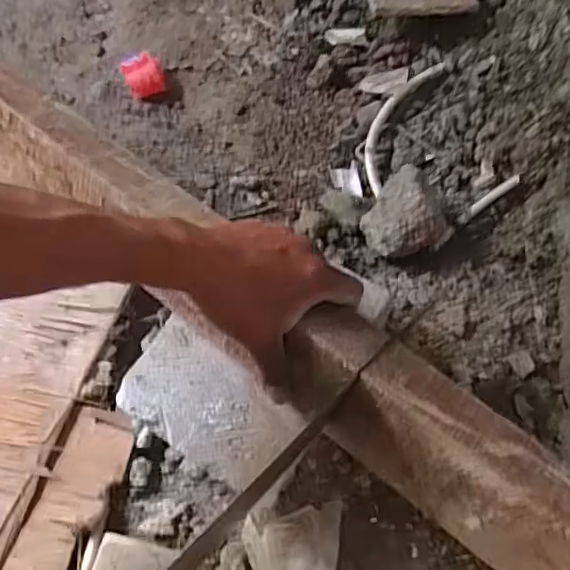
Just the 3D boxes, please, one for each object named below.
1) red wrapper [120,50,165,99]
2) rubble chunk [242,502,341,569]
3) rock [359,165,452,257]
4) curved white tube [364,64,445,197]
[{"bbox_3d":[-0.169,-0.251,0.687,0.044,0.031,0.051,-17,66,-10],"label":"red wrapper"},{"bbox_3d":[0.008,0.219,0.472,0.079,0.023,0.064,-6,64,-4],"label":"rubble chunk"},{"bbox_3d":[0.115,-0.064,0.559,0.075,0.061,0.082,38,69,17],"label":"rock"},{"bbox_3d":[0.123,-0.185,0.653,0.042,0.024,0.191,25,66,10],"label":"curved white tube"}]

